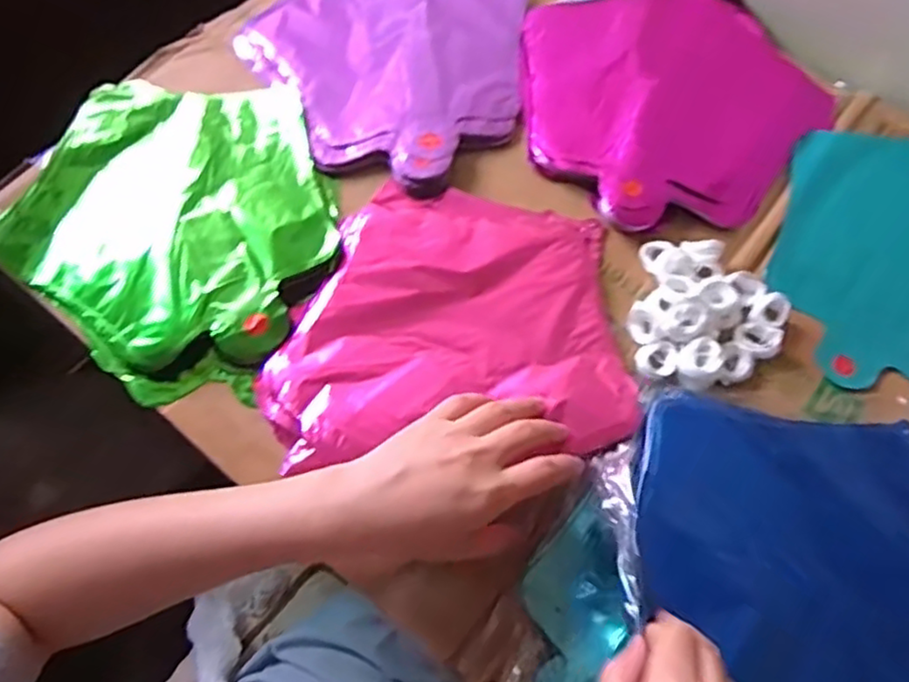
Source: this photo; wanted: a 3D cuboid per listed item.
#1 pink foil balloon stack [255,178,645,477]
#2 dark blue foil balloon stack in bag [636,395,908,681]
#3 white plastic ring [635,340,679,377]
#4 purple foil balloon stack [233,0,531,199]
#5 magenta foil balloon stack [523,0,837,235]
[{"bbox_3d":[0.010,-0.005,0.481,0.231,0.020,0.232,18,66,6],"label":"pink foil balloon stack"},{"bbox_3d":[0.208,0.145,0.405,0.195,0.032,0.229,-4,66,-4],"label":"dark blue foil balloon stack in bag"},{"bbox_3d":[0.139,0.012,0.474,0.025,0.008,0.024,1,66,-2],"label":"white plastic ring"},{"bbox_3d":[-0.045,-0.248,0.578,0.233,0.016,0.241,38,70,14],"label":"purple foil balloon stack"},{"bbox_3d":[0.171,-0.210,0.570,0.238,0.021,0.254,43,71,16],"label":"magenta foil balloon stack"}]

